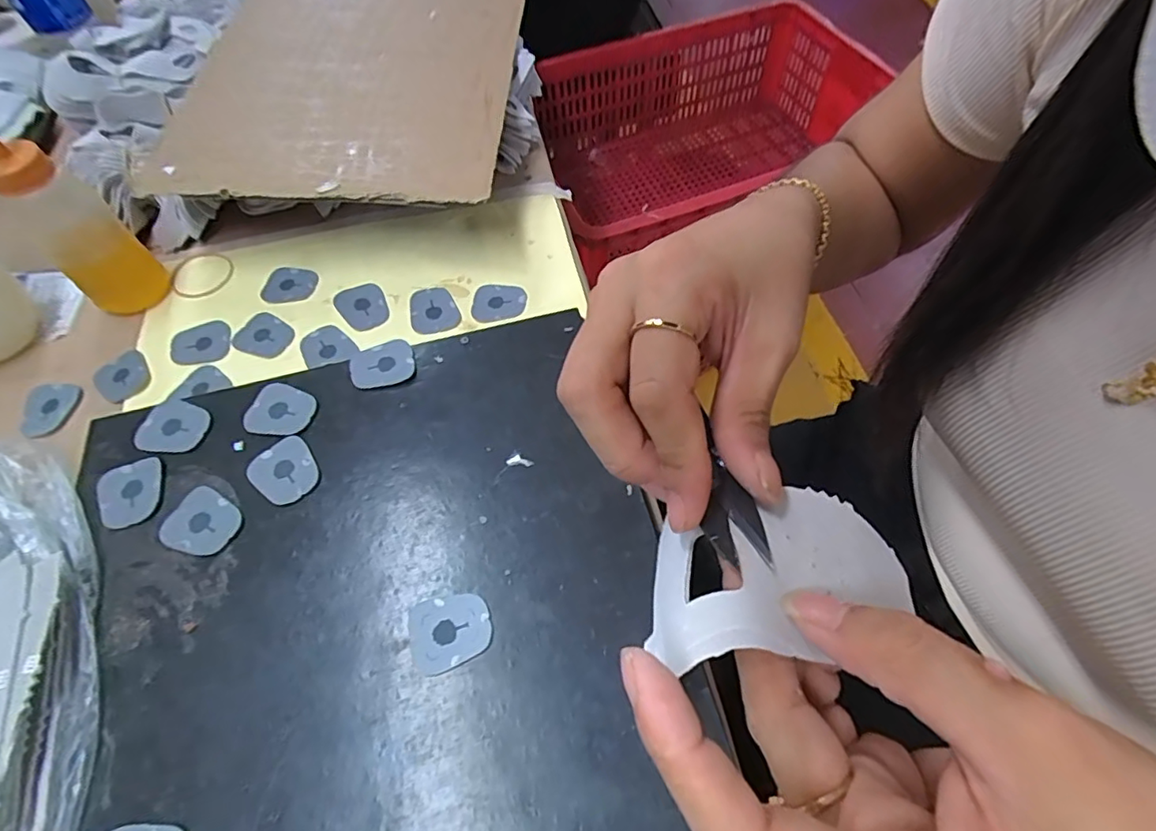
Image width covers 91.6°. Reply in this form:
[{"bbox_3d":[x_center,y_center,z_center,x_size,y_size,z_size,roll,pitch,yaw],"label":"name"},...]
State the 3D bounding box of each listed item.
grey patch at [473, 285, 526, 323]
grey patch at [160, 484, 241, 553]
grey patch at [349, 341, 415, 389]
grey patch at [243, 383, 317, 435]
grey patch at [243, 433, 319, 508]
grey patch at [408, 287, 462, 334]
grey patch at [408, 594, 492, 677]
[{"bbox_3d":[-0.057,-0.080,0.405,0.037,0.004,0.033,6,65,10],"label":"grey patch"},{"bbox_3d":[-0.202,0.057,0.301,0.037,0.006,0.033,20,63,13],"label":"grey patch"},{"bbox_3d":[-0.122,-0.032,0.350,0.038,0.004,0.030,-19,65,-10],"label":"grey patch"},{"bbox_3d":[-0.176,-0.003,0.335,0.037,0.004,0.033,9,61,7],"label":"grey patch"},{"bbox_3d":[-0.165,0.031,0.316,0.033,0.006,0.038,-39,66,-19],"label":"grey patch"},{"bbox_3d":[-0.104,-0.075,0.399,0.033,0.008,0.037,-24,62,-11],"label":"grey patch"},{"bbox_3d":[-0.062,0.104,0.272,0.038,0.004,0.033,-18,63,-7],"label":"grey patch"}]

